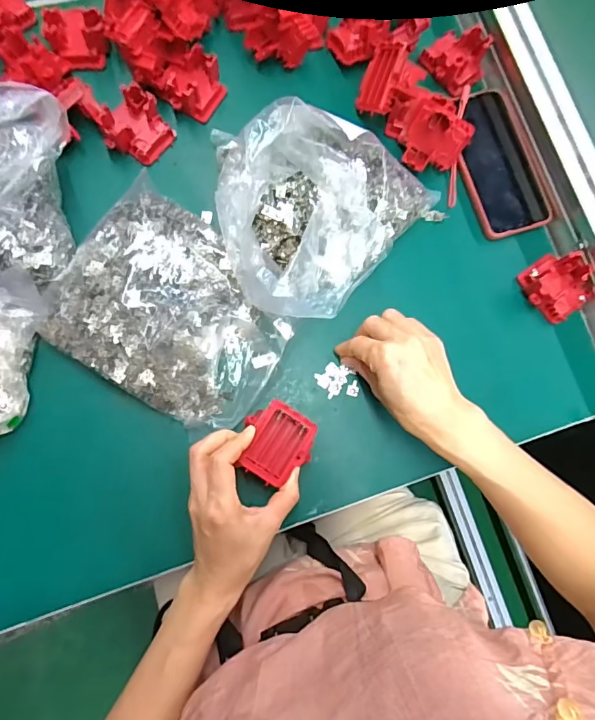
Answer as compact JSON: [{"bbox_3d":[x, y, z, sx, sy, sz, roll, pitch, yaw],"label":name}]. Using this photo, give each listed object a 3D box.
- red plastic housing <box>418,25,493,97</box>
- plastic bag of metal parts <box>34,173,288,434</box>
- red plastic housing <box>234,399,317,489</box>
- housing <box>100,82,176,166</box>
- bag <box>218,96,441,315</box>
[{"bbox_3d":[0.179,-0.335,0.505,0.062,0.032,0.060,-31,84,-10],"label":"red plastic housing"},{"bbox_3d":[-0.111,-0.046,0.425,0.210,0.048,0.173,33,79,1],"label":"plastic bag of metal parts"},{"bbox_3d":[-0.017,0.074,0.403,0.061,0.017,0.066,26,82,-3],"label":"red plastic housing"},{"bbox_3d":[-0.162,-0.233,0.460,0.056,0.030,0.062,44,81,0],"label":"housing"},{"bbox_3d":[0.017,-0.145,0.433,0.164,0.089,0.220,40,78,2],"label":"bag"}]

